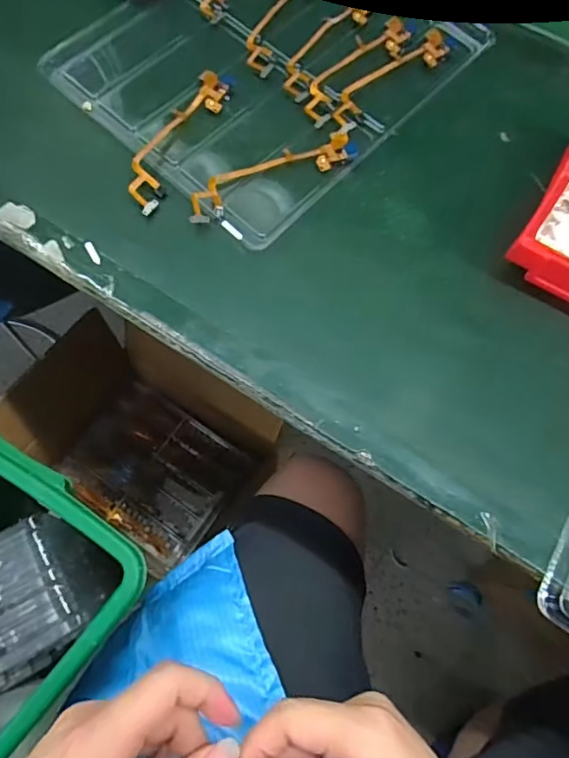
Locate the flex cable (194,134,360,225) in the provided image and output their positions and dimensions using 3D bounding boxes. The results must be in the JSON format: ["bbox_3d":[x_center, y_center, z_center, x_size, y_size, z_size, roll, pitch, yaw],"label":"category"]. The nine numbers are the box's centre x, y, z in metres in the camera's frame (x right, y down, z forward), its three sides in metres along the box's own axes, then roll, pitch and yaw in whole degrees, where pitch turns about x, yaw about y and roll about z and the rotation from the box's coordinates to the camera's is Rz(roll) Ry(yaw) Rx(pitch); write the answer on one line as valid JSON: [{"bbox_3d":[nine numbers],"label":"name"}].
[{"bbox_3d":[-0.009,-0.143,0.362,0.130,0.008,0.029,-26,73,-12],"label":"flex cable"}]

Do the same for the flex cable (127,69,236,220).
[{"bbox_3d":[-0.075,-0.173,0.367,0.029,0.012,0.133,24,70,6],"label":"flex cable"}]

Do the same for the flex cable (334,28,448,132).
[{"bbox_3d":[0.080,-0.230,0.399,0.029,0.004,0.134,43,73,13],"label":"flex cable"}]

